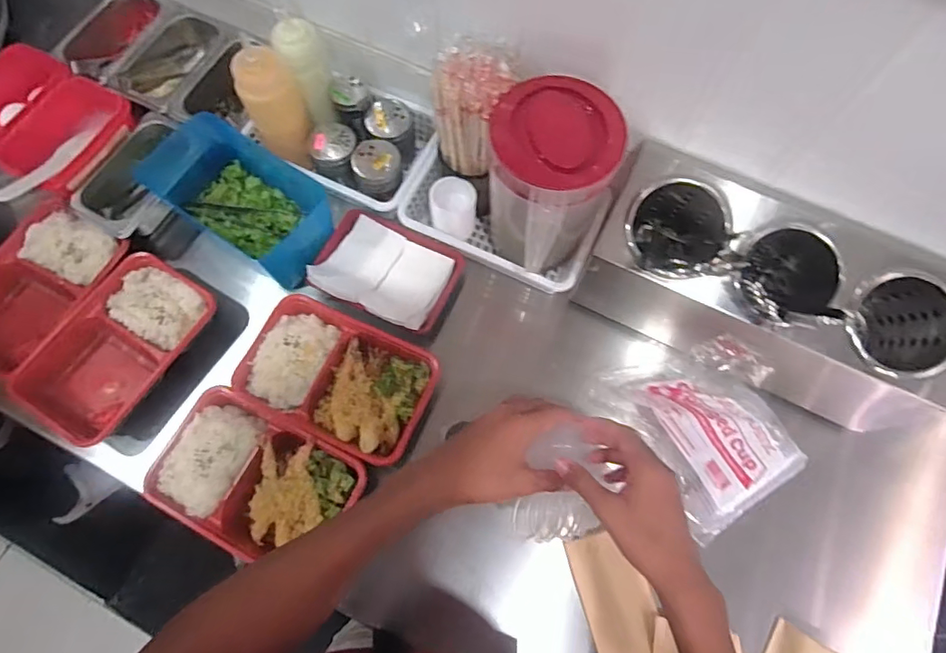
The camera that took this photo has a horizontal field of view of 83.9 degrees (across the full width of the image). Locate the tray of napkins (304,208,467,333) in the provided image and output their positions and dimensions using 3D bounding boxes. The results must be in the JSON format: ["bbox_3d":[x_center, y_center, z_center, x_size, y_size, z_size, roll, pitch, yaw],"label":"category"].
[{"bbox_3d":[-0.112,-0.072,0.677,0.177,0.037,0.132,23,71,7],"label":"tray of napkins"}]

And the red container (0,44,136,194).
[{"bbox_3d":[-0.577,-0.280,0.697,0.221,0.048,0.163,30,72,9],"label":"red container"}]

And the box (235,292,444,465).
[{"bbox_3d":[-0.157,0.060,0.629,0.221,0.038,0.140,25,71,7],"label":"box"}]

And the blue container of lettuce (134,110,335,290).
[{"bbox_3d":[-0.297,-0.169,0.689,0.239,0.087,0.134,33,73,10],"label":"blue container of lettuce"}]

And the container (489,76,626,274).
[{"bbox_3d":[0.083,-0.151,0.596,0.136,0.187,0.151,-22,72,-9],"label":"container"}]

